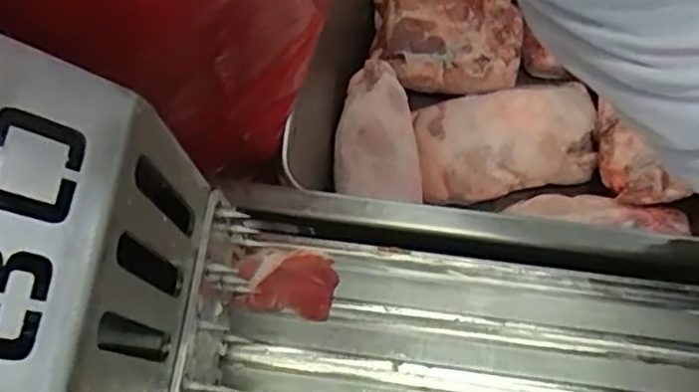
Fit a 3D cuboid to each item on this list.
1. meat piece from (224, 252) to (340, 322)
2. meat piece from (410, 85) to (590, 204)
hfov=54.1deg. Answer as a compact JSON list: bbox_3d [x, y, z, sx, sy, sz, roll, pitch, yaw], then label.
[{"bbox_3d":[-0.048,0.065,0.519,0.072,0.012,0.048,8,73,4],"label":"meat piece"},{"bbox_3d":[0.281,-0.110,1.248,0.327,0.076,0.212,-12,74,-2],"label":"meat piece"}]

